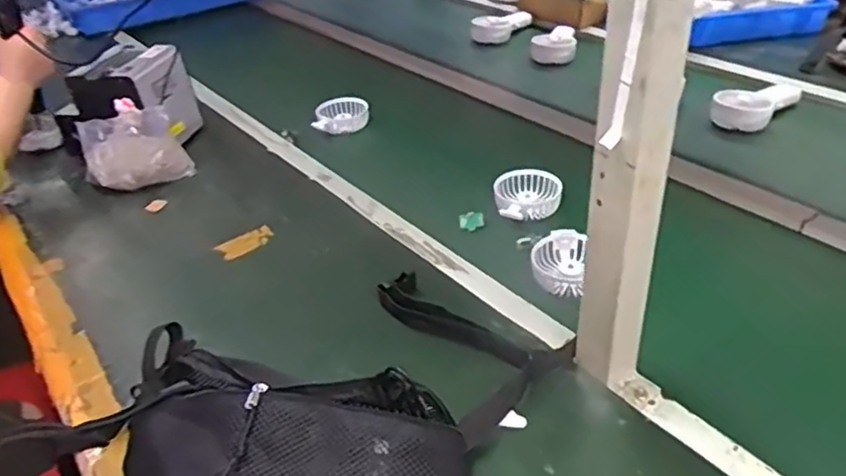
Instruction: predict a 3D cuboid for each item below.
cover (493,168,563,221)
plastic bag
[{"bbox_3d":[0.139,-0.055,0.883,0.086,0.033,0.094,-4,35,2],"label":"cover"},{"bbox_3d":[-0.434,-0.131,0.992,0.141,0.101,0.094,-22,38,-22],"label":"plastic bag"}]

